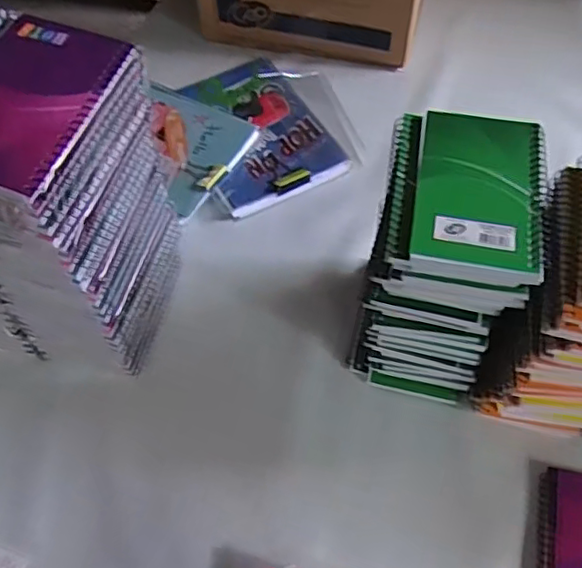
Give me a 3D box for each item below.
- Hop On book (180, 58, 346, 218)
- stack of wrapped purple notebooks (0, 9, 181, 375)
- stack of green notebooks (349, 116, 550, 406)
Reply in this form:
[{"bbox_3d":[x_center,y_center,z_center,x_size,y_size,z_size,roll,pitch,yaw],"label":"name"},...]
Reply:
[{"bbox_3d":[-0.047,-0.185,0.729,0.148,0.014,0.224,-23,59,-13],"label":"Hop On book"},{"bbox_3d":[-0.207,-0.052,0.484,0.194,0.287,0.136,15,58,11],"label":"stack of wrapped purple notebooks"},{"bbox_3d":[0.116,-0.009,0.496,0.104,0.212,0.130,10,58,8],"label":"stack of green notebooks"}]

